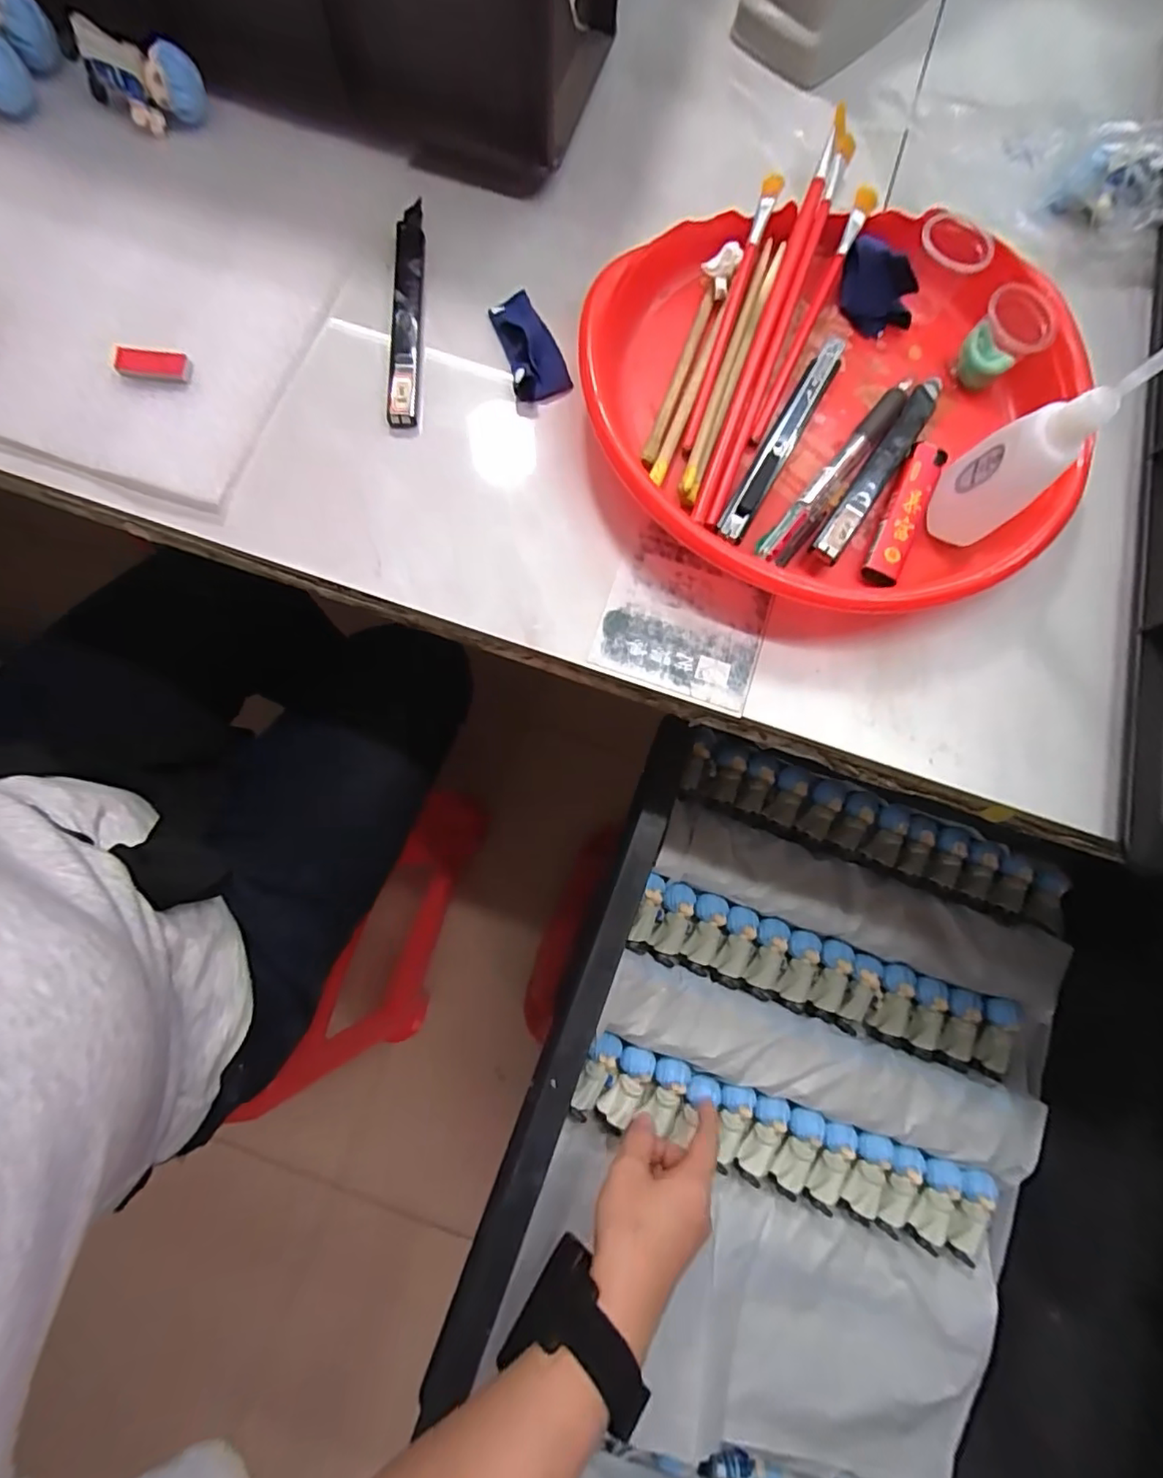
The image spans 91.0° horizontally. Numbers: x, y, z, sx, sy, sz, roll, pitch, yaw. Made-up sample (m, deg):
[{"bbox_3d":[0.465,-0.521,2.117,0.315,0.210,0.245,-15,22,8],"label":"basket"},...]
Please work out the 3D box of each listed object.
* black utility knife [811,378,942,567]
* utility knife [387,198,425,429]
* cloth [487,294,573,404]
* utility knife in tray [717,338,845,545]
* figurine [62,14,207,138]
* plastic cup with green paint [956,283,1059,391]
[{"bbox_3d":[0.155,-0.142,0.293,0.015,0.013,0.128,35,79,4],"label":"black utility knife"},{"bbox_3d":[-0.093,-0.230,0.309,0.016,0.015,0.133,0,79,-3],"label":"utility knife"},{"bbox_3d":[-0.028,-0.213,0.308,0.030,0.014,0.065,-16,81,-6],"label":"cloth"},{"bbox_3d":[0.106,-0.161,0.296,0.016,0.010,0.132,30,79,3],"label":"utility knife in tray"},{"bbox_3d":[-0.244,-0.366,0.313,0.064,0.033,0.035,32,79,3],"label":"figurine"},{"bbox_3d":[0.223,-0.211,0.301,0.035,0.032,0.038,1,79,-3],"label":"plastic cup with green paint"}]

